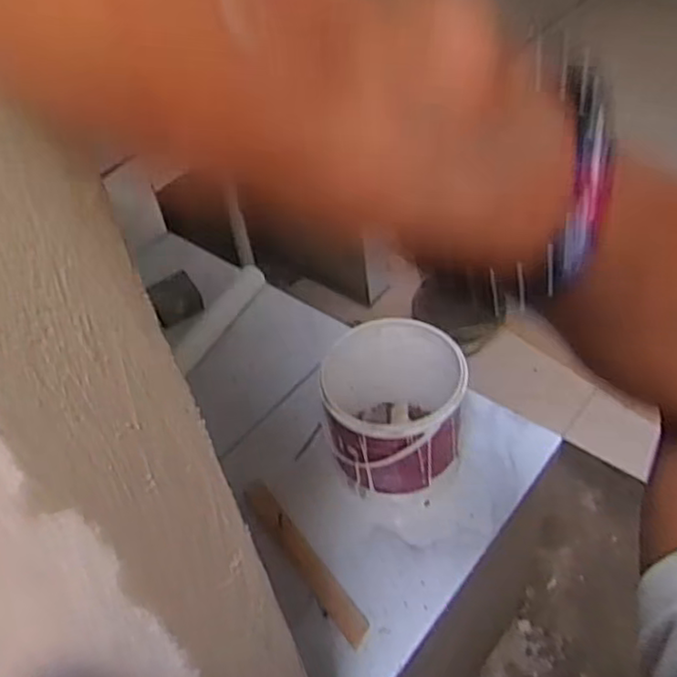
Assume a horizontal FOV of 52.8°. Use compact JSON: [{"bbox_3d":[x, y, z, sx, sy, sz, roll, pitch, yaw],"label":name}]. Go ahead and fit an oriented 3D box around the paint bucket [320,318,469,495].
[{"bbox_3d":[0.075,0.104,0.910,0.170,0.176,0.166,-4,48,4],"label":"paint bucket"}]

